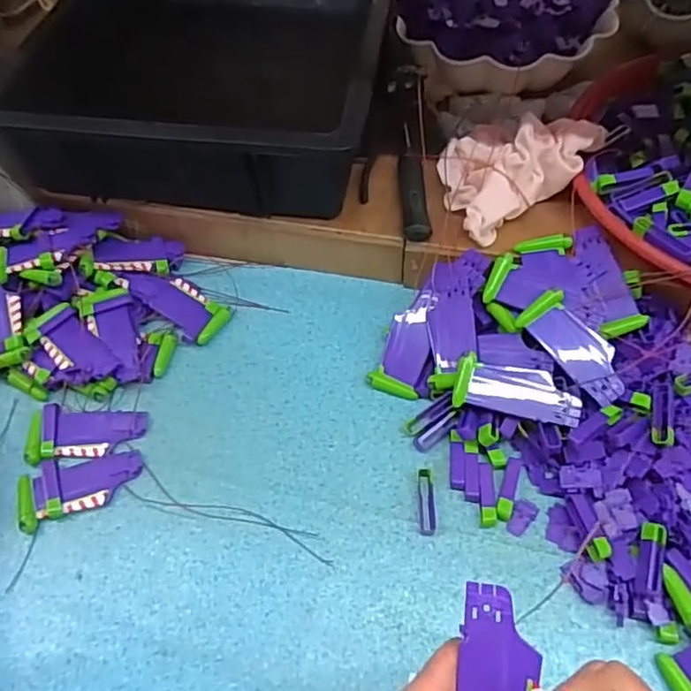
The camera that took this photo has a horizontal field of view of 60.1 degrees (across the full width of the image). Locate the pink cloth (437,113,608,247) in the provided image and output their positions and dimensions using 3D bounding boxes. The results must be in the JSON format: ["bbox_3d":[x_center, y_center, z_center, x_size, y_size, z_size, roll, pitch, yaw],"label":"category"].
[{"bbox_3d":[0.137,-0.155,0.501,0.134,0.055,0.094,-30,59,-16],"label":"pink cloth"}]

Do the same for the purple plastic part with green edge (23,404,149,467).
[{"bbox_3d":[-0.204,0.071,0.469,0.087,0.012,0.047,2,56,5],"label":"purple plastic part with green edge"}]

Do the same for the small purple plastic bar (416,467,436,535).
[{"bbox_3d":[0.059,0.112,0.431,0.012,0.007,0.046,-1,56,3],"label":"small purple plastic bar"}]

